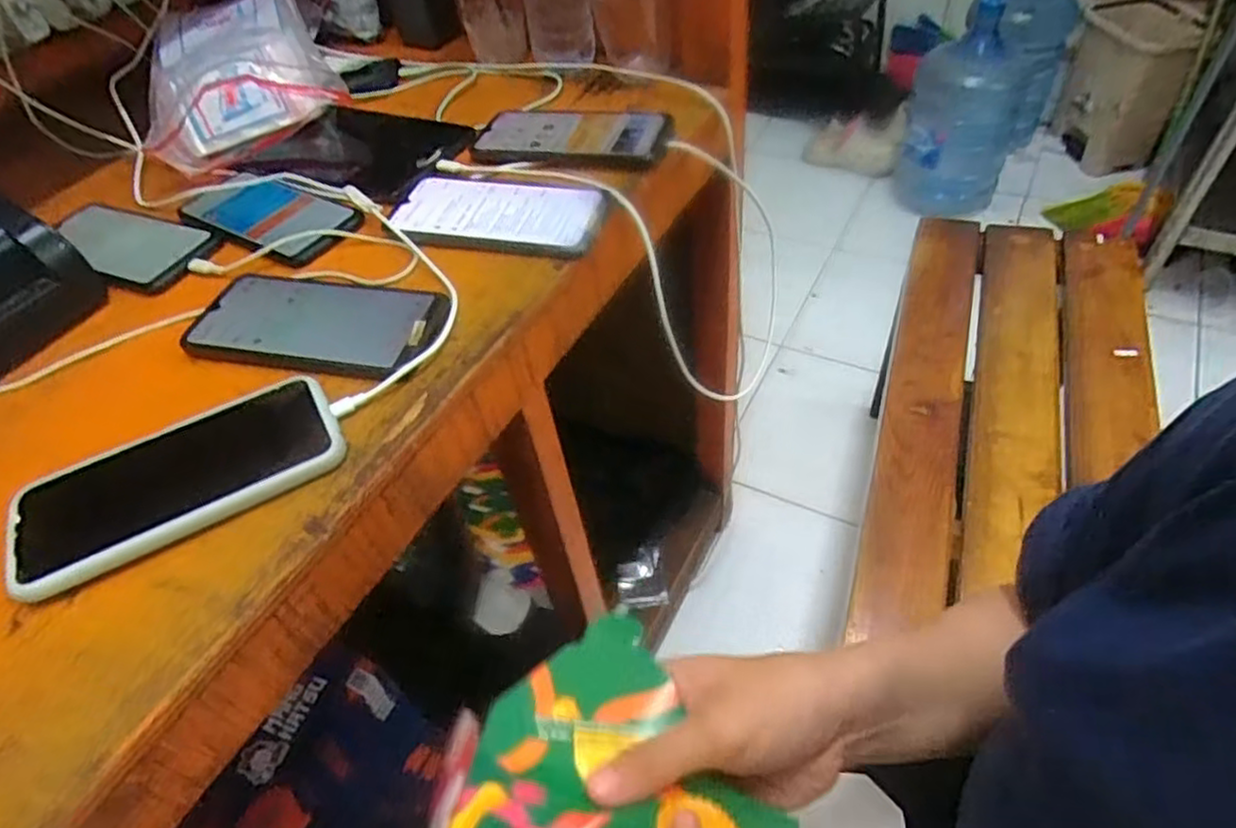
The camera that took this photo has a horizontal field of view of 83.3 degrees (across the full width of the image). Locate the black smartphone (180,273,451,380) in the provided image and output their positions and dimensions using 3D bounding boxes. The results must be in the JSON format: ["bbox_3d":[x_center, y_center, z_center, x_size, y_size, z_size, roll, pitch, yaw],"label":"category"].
[{"bbox_3d":[-0.204,-0.063,0.476,0.178,0.010,0.084,9,52,13],"label":"black smartphone"}]

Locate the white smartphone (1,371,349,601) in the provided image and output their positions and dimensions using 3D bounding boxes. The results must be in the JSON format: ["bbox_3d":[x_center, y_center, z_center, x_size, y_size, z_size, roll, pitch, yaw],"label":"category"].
[{"bbox_3d":[-0.246,0.035,0.393,0.170,0.016,0.084,-27,53,-16],"label":"white smartphone"}]

